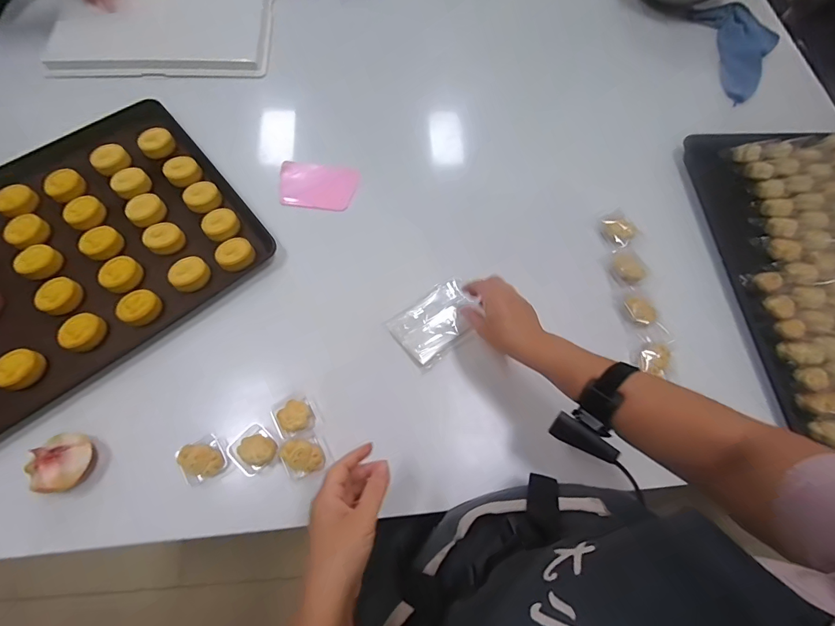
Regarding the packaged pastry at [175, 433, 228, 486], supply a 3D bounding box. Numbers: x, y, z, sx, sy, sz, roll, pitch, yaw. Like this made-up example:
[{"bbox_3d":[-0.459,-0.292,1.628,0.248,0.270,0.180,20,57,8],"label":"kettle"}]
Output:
[{"bbox_3d":[-0.265,0.181,0.496,0.045,0.032,0.046,-28,72,-13],"label":"packaged pastry"}]

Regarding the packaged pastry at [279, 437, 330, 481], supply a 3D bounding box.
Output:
[{"bbox_3d":[-0.141,0.180,0.506,0.046,0.040,0.043,-23,71,-12],"label":"packaged pastry"}]

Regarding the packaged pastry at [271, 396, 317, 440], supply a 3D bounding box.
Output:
[{"bbox_3d":[-0.158,0.133,0.515,0.047,0.020,0.044,-25,71,-12],"label":"packaged pastry"}]

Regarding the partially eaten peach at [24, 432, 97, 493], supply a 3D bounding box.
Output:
[{"bbox_3d":[-0.414,0.172,0.467,0.058,0.050,0.058,40,71,13],"label":"partially eaten peach"}]

